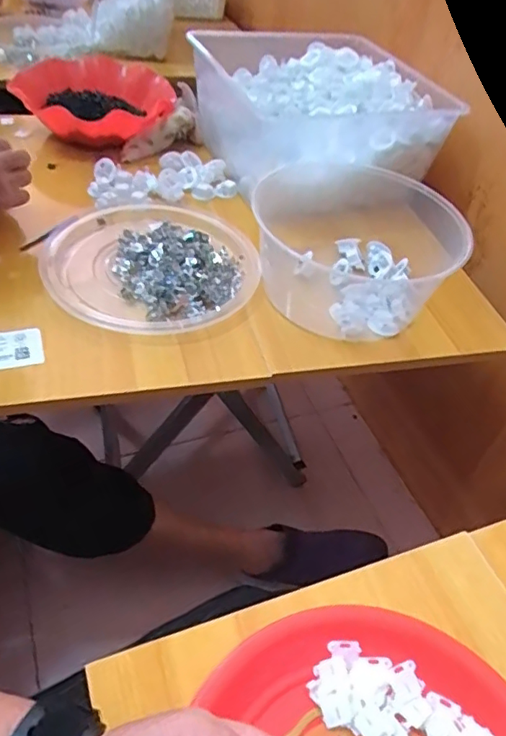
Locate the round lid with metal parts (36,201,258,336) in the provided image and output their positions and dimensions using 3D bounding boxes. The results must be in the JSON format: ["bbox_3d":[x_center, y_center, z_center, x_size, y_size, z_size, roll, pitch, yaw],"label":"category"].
[{"bbox_3d":[-0.118,-0.136,0.645,0.238,0.019,0.259,-6,48,-13],"label":"round lid with metal parts"}]

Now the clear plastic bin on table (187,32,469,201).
[{"bbox_3d":[0.087,-0.386,0.833,0.294,0.116,0.314,-11,49,-17],"label":"clear plastic bin on table"}]

